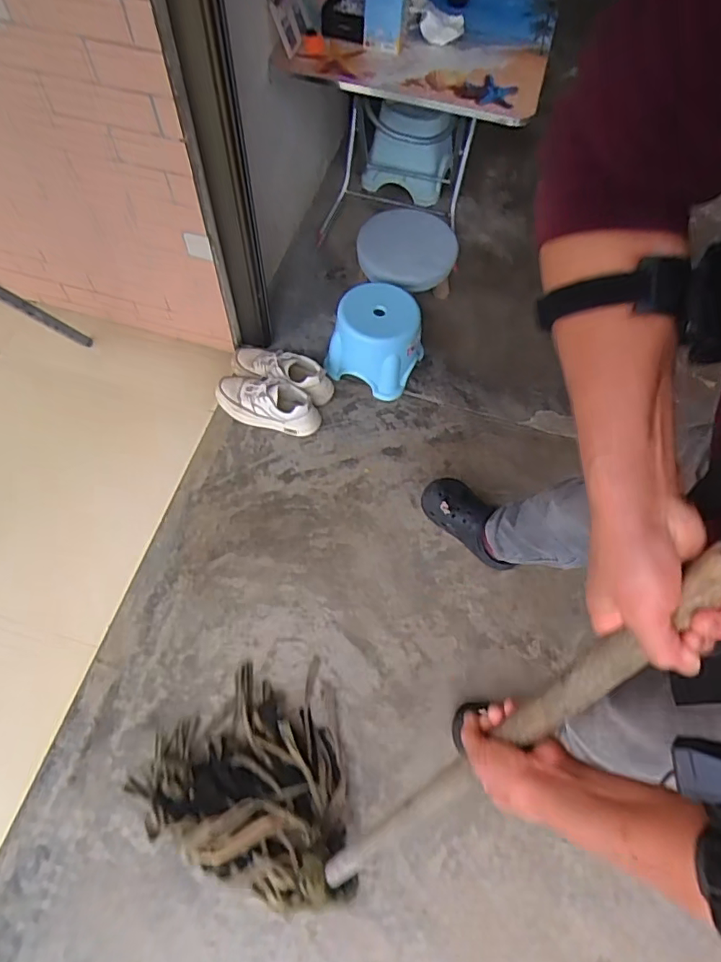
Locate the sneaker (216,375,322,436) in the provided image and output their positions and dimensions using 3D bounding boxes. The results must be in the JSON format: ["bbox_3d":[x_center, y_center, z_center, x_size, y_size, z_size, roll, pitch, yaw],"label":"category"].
[{"bbox_3d":[-0.226,-0.195,1.305,0.272,0.091,0.105,16,66,4],"label":"sneaker"}]

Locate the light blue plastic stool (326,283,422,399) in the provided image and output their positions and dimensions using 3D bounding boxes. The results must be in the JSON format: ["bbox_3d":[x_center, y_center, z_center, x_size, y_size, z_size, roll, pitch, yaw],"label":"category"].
[{"bbox_3d":[0.047,-0.363,1.357,0.214,0.177,0.215,29,67,10],"label":"light blue plastic stool"}]

